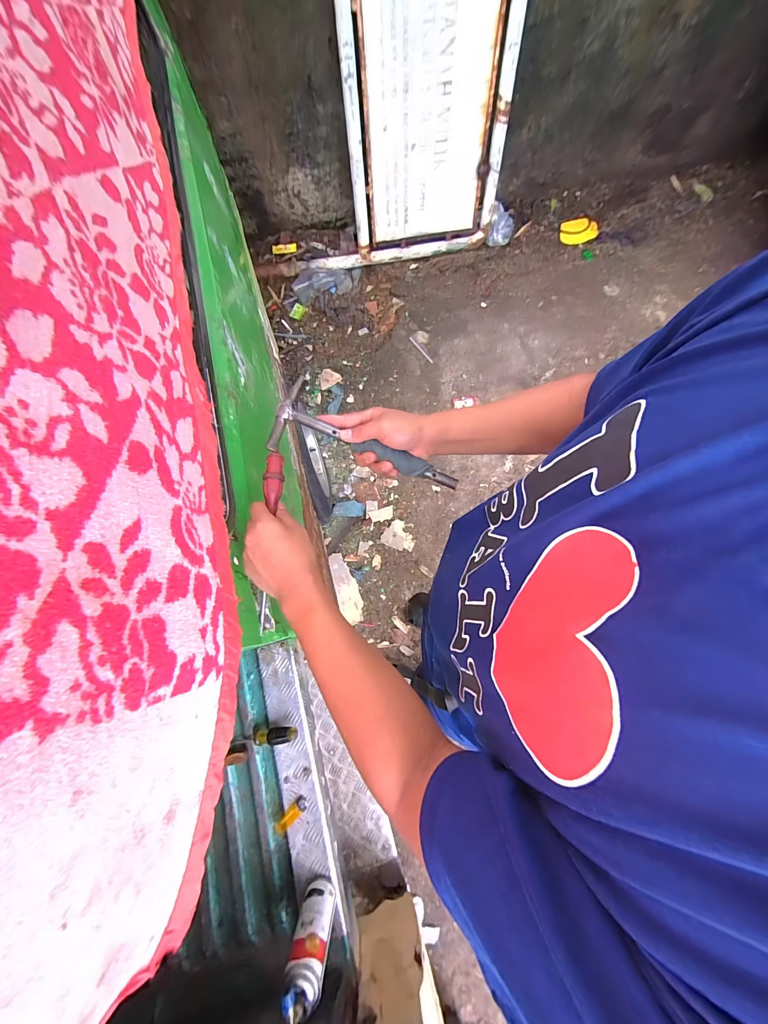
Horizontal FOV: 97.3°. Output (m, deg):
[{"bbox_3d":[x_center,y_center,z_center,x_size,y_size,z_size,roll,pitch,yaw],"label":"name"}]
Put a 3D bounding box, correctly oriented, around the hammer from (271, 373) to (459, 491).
[{"bbox_3d":[-0.020,-0.084,0.439,0.249,0.032,0.085,21,71,-3],"label":"hammer"}]

